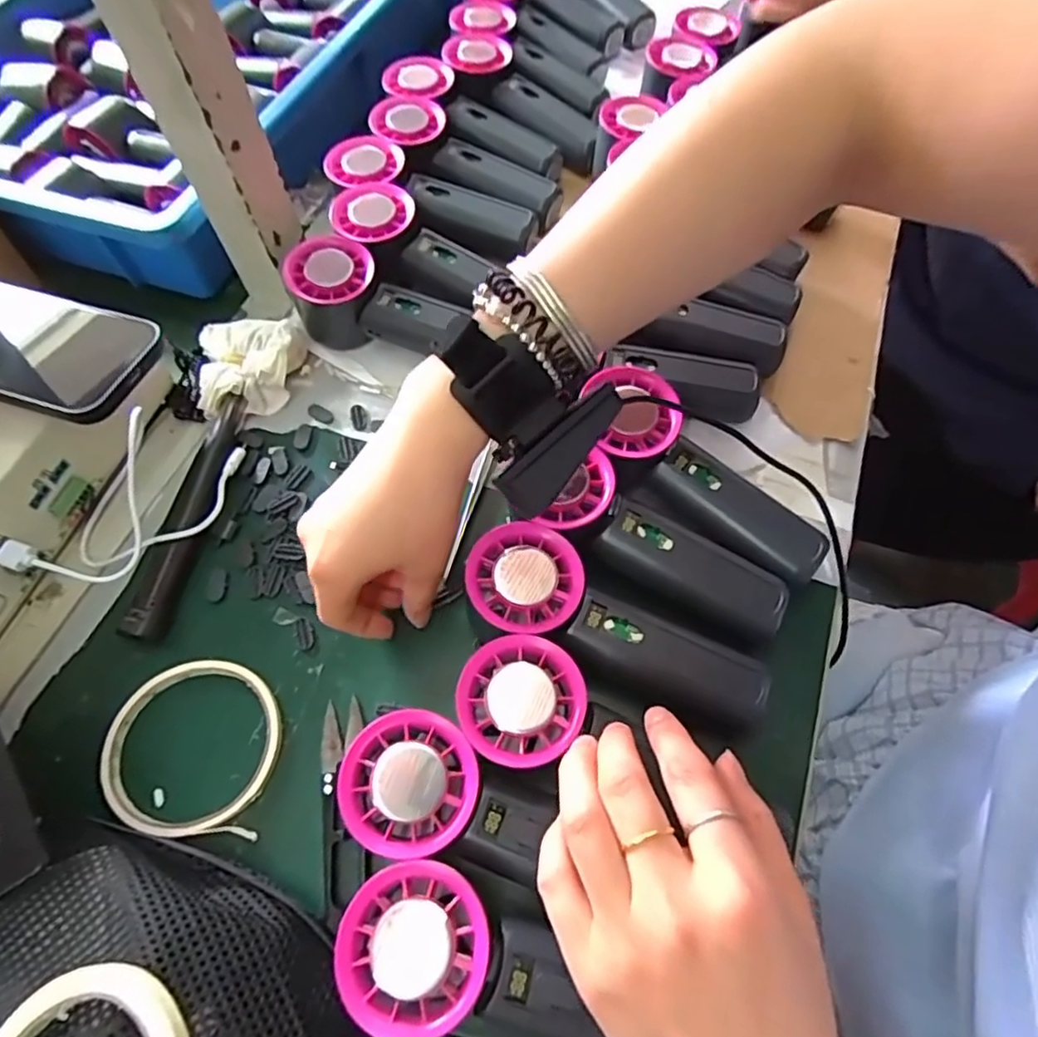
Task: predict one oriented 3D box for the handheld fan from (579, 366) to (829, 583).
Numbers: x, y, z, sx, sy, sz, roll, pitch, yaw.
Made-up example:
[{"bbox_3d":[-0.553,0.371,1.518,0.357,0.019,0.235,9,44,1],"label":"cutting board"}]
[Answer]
[{"bbox_3d":[0.096,-0.020,0.354,0.158,0.035,0.056,43,71,7],"label":"handheld fan"}]

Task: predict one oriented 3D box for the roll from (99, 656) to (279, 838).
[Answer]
[{"bbox_3d":[-0.167,0.114,0.321,0.089,0.008,0.083,-1,62,2],"label":"roll"}]

